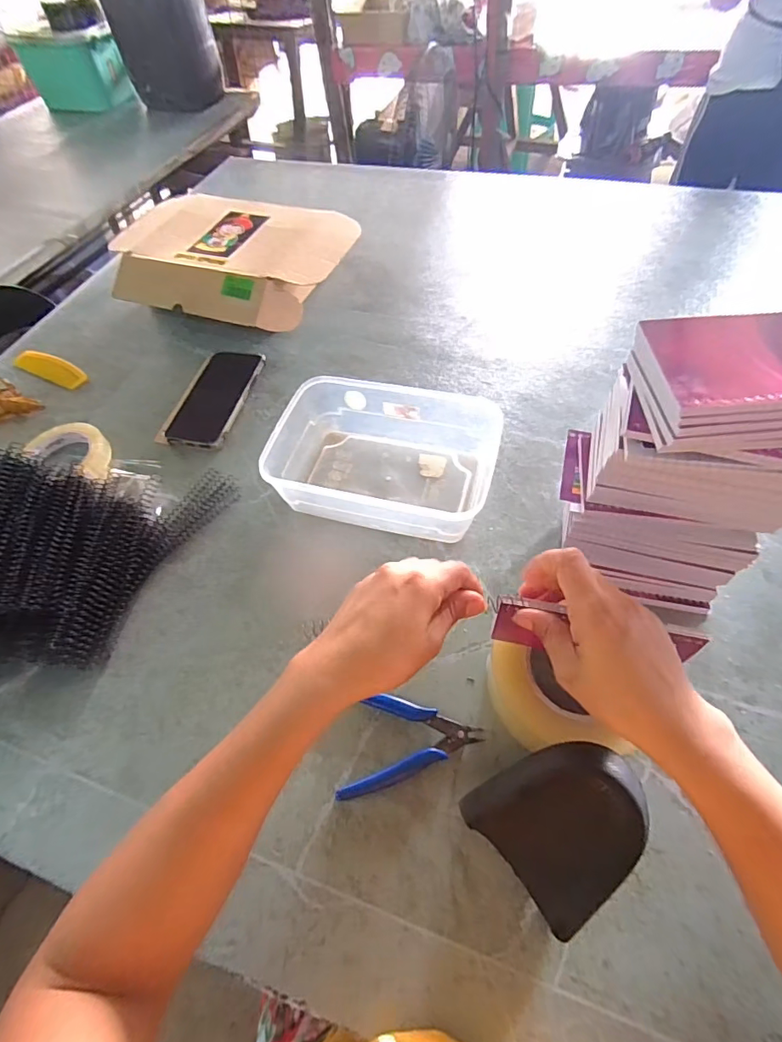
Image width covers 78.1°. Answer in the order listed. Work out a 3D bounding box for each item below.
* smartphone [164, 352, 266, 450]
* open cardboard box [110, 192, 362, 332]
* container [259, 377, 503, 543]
[{"bbox_3d":[-0.233,-0.165,0.638,0.082,0.014,0.167,9,57,11],"label":"smartphone"},{"bbox_3d":[-0.259,-0.421,0.777,0.376,0.084,0.270,20,61,17],"label":"open cardboard box"},{"bbox_3d":[-0.004,-0.071,0.528,0.235,0.070,0.173,9,57,11],"label":"container"}]

